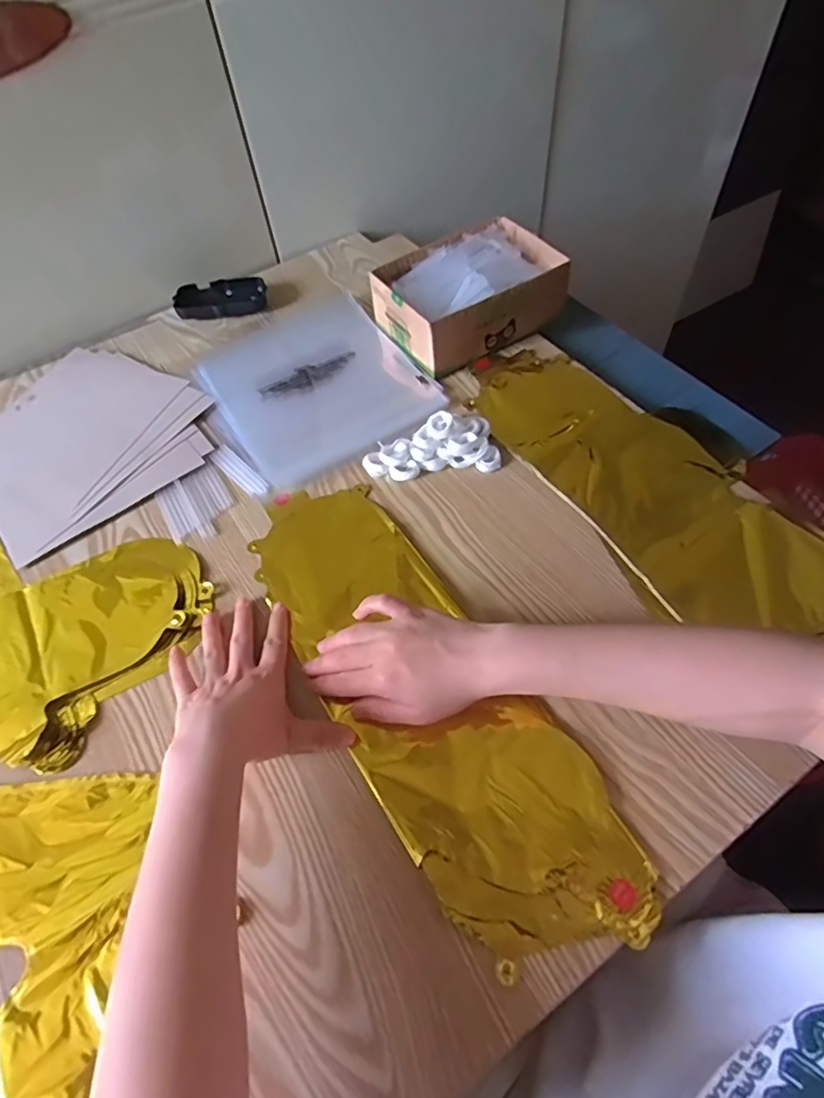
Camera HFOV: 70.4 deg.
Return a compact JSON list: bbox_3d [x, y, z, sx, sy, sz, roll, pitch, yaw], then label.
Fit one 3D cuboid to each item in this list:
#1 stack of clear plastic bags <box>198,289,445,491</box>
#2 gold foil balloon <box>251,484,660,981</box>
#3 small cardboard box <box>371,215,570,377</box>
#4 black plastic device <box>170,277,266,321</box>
[{"bbox_3d":[-0.106,-0.183,0.632,0.204,0.019,0.231,-30,63,-15],"label":"stack of clear plastic bags"},{"bbox_3d":[0.000,0.099,0.453,0.134,0.011,0.414,-30,59,-15],"label":"gold foil balloon"},{"bbox_3d":[0.062,-0.281,0.640,0.182,0.072,0.127,-28,60,-14],"label":"small cardboard box"},{"bbox_3d":[-0.233,-0.306,0.714,0.108,0.021,0.056,-17,57,-7],"label":"black plastic device"}]

